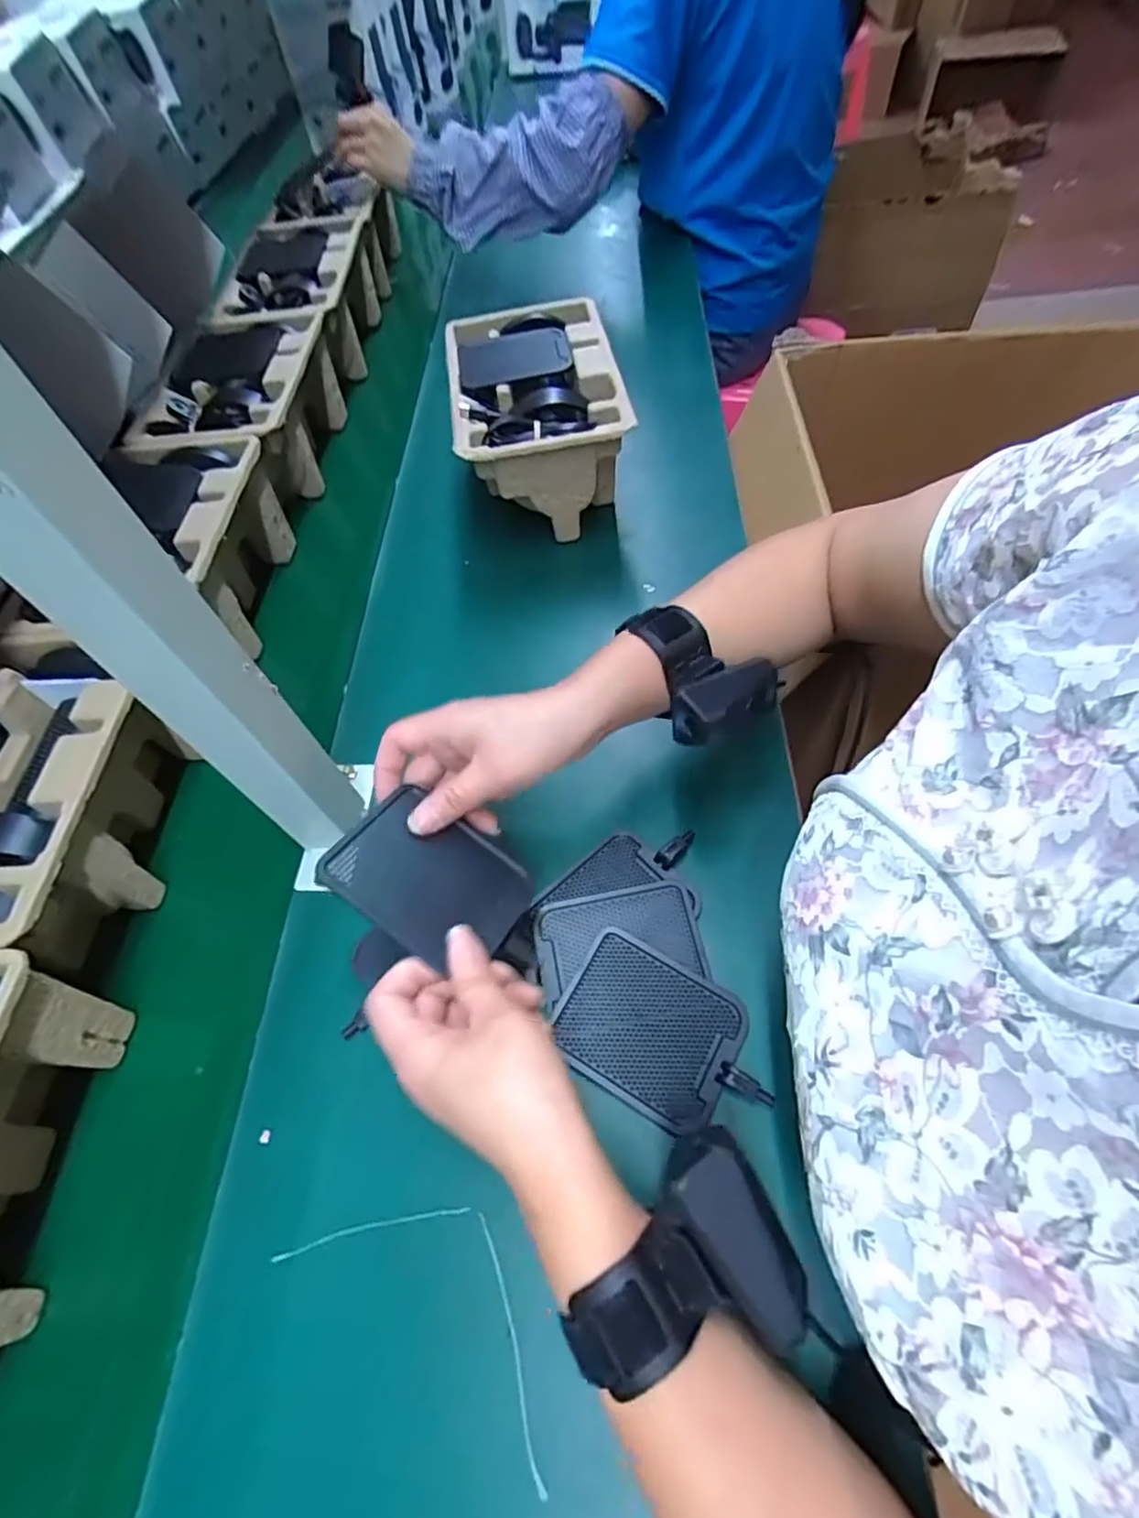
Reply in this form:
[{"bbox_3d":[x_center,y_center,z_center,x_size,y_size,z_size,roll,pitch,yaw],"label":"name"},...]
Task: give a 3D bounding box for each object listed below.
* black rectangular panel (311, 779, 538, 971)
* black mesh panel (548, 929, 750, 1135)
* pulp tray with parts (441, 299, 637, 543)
[{"bbox_3d":[-0.073,0.063,0.343,0.099,0.006,0.074,36,50,3],"label":"black rectangular panel"},{"bbox_3d":[0.045,0.152,0.364,0.097,0.010,0.080,25,62,18],"label":"black mesh panel"},{"bbox_3d":[-0.031,-0.310,0.593,0.140,0.107,0.211,-8,57,-2],"label":"pulp tray with parts"}]

